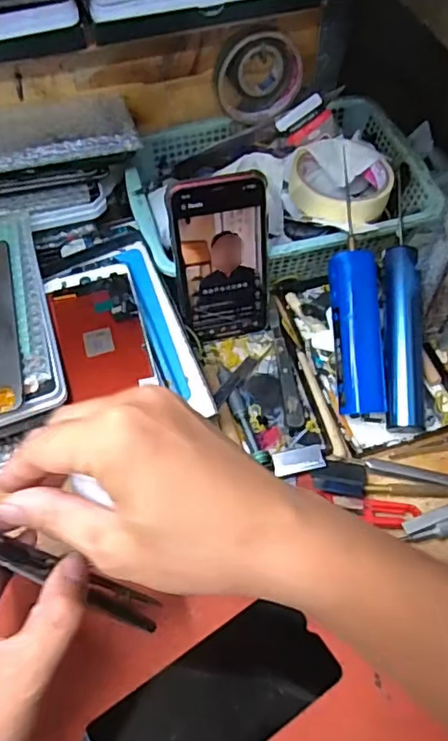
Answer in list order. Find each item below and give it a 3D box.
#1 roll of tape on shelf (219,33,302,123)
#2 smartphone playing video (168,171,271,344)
[{"bbox_3d":[0.035,-0.278,0.545,0.079,0.075,0.031,-3,57,0],"label":"roll of tape on shelf"},{"bbox_3d":[-0.001,-0.088,0.470,0.076,0.146,0.009,-11,42,-7],"label":"smartphone playing video"}]

